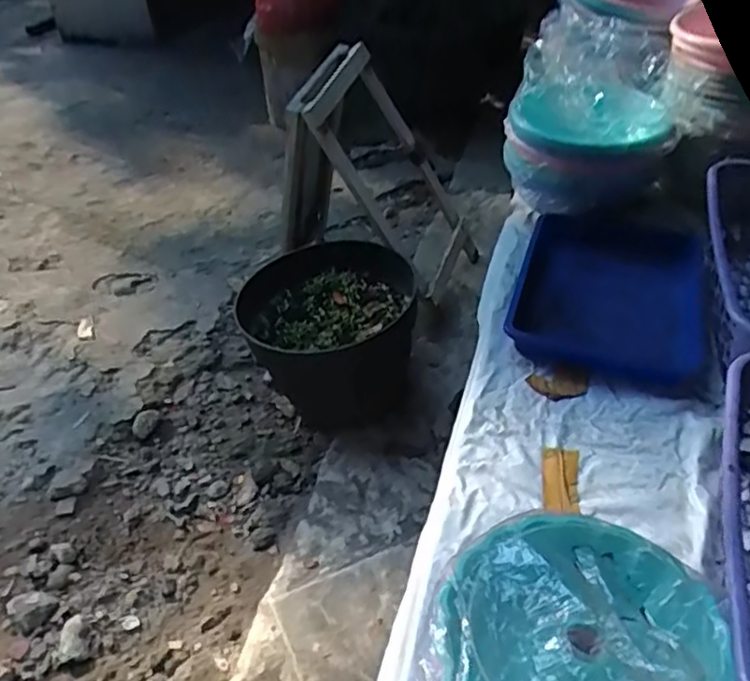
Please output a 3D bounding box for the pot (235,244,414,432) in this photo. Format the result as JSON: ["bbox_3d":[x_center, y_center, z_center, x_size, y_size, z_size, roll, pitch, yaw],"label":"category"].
[{"bbox_3d":[-0.093,0.006,1.473,0.355,0.309,0.320,-4,40,-2],"label":"pot"}]

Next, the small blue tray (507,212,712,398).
[{"bbox_3d":[0.359,-0.084,1.058,0.265,0.056,0.378,9,40,17],"label":"small blue tray"}]

